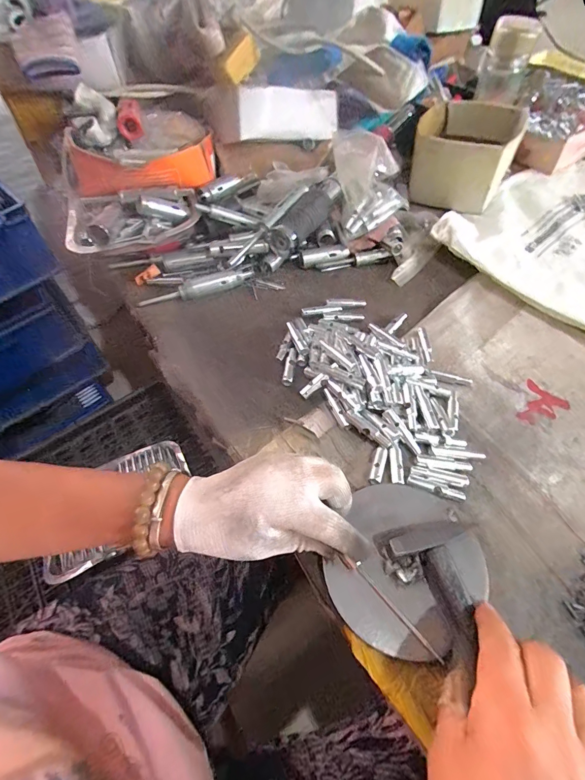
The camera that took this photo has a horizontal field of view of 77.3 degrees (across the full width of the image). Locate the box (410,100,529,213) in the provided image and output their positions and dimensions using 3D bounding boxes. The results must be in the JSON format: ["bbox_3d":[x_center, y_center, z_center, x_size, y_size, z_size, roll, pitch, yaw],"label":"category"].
[{"bbox_3d":[0.278,-0.388,0.605,0.148,0.089,0.166,16,57,13],"label":"box"}]

